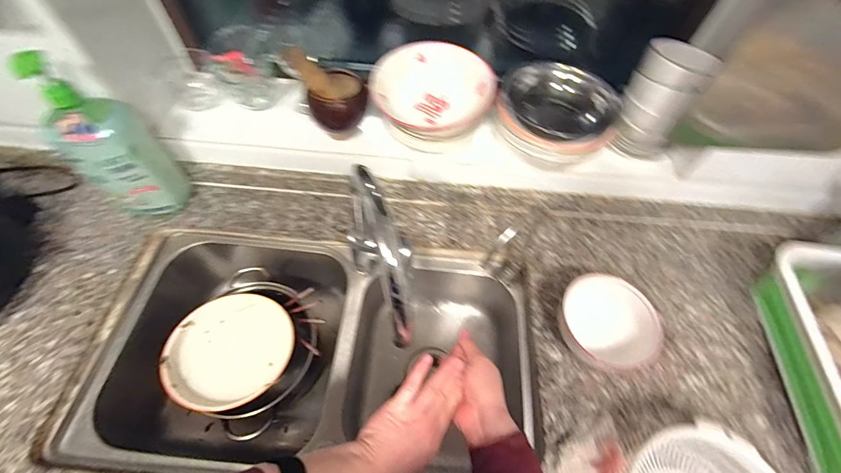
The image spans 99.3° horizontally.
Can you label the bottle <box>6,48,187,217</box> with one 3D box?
[{"bbox_3d":[-0.479,-0.137,0.558,0.114,0.287,0.080,-39,67,-23],"label":"bottle"}]

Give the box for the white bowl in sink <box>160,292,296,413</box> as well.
[{"bbox_3d":[-0.328,0.191,0.617,0.193,0.038,0.193,1,58,-2],"label":"white bowl in sink"}]

